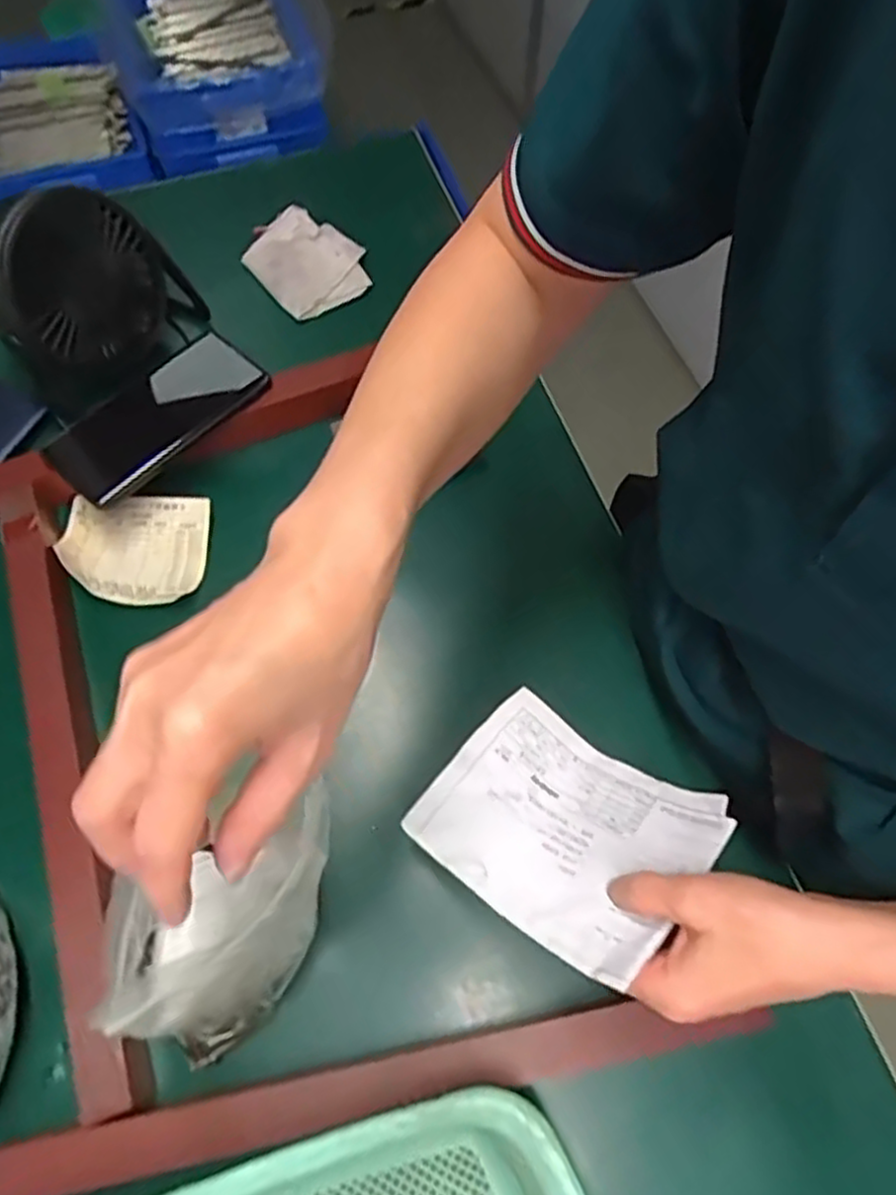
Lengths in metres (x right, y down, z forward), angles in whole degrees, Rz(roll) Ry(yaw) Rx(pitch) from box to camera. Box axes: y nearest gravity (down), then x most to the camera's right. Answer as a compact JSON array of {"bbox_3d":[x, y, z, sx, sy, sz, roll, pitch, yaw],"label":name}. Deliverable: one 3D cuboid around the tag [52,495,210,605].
[{"bbox_3d":[-0.233,-0.034,0.551,0.110,0.024,0.082,2,63,0],"label":"tag"}]

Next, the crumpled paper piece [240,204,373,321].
[{"bbox_3d":[-0.131,-0.302,0.674,0.082,0.027,0.101,-37,69,-18],"label":"crumpled paper piece"}]

